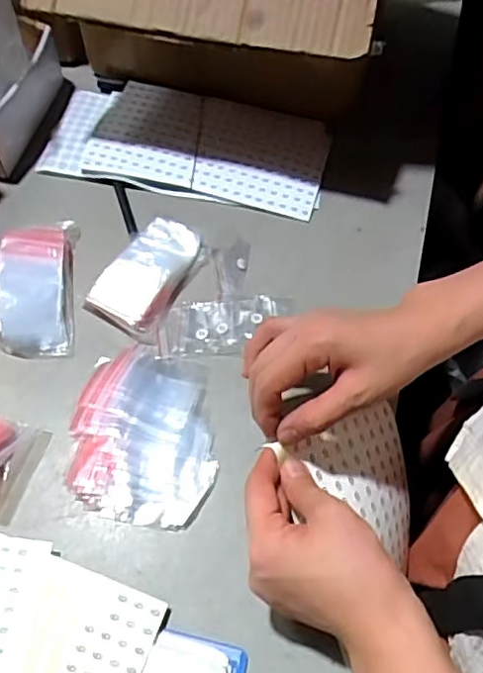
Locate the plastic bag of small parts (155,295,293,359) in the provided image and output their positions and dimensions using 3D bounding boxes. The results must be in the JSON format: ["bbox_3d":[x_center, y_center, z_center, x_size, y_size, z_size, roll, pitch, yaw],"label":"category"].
[{"bbox_3d":[-0.014,-0.009,0.518,0.120,0.012,0.058,-4,61,-4],"label":"plastic bag of small parts"}]

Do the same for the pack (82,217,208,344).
[{"bbox_3d":[-0.083,-0.058,0.527,0.065,0.024,0.117,26,63,12],"label":"pack"}]

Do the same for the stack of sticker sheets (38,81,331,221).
[{"bbox_3d":[-0.053,-0.207,0.621,0.281,0.018,0.138,9,61,3],"label":"stack of sticker sheets"}]

